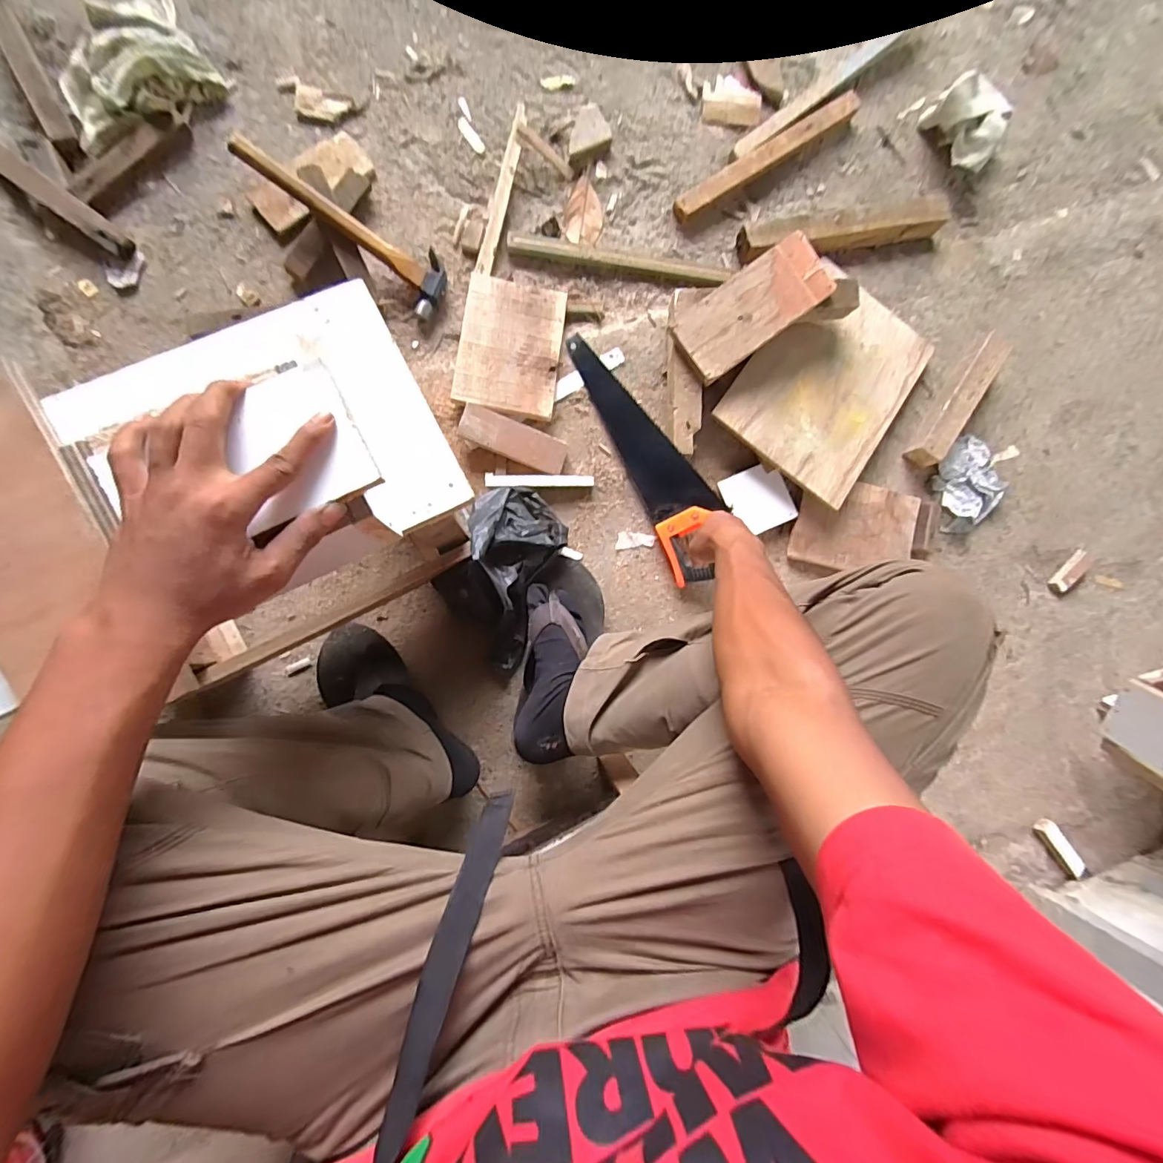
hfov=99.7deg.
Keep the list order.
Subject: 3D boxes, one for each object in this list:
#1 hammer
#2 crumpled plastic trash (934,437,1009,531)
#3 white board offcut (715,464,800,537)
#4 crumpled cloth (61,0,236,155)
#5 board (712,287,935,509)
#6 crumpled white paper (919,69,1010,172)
[{"bbox_3d":[-0.318,-0.481,0.661,0.282,0.025,0.082,29,84,-25],"label":"hammer"},{"bbox_3d":[0.638,-0.160,0.809,0.106,0.028,0.147,-14,90,-9],"label":"crumpled plastic trash"},{"bbox_3d":[0.273,-0.126,0.753,0.095,0.010,0.097,-24,91,-9],"label":"white board offcut"},{"bbox_3d":[-0.601,-0.695,0.657,0.202,0.042,0.178,-23,91,-9],"label":"crumpled cloth"},{"bbox_3d":[0.383,-0.309,0.758,0.232,0.015,0.334,36,80,-4],"label":"board"},{"bbox_3d":[0.640,-0.755,0.816,0.091,0.074,0.130,-40,94,-8],"label":"crumpled white paper"}]

